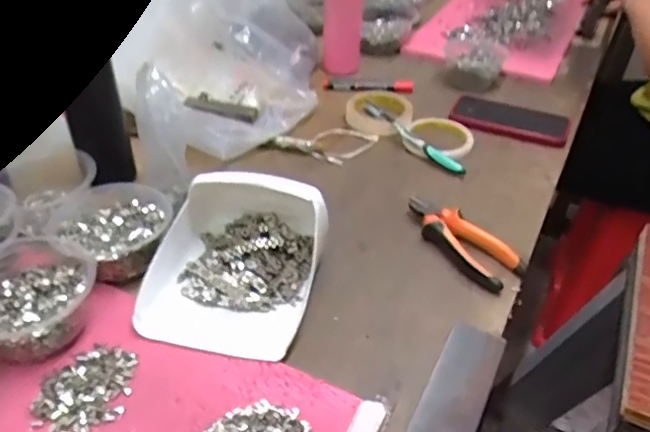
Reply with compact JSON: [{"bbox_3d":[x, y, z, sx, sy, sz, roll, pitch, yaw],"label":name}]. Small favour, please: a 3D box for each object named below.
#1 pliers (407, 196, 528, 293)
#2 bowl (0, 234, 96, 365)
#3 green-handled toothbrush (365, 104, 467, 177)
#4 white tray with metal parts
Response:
[{"bbox_3d":[0.144,0.026,0.622,0.056,0.026,0.149,-26,45,-29],"label":"pliers"},{"bbox_3d":[-0.264,0.073,0.498,0.112,0.054,0.112,0,38,0],"label":"bowl"},{"bbox_3d":[0.120,-0.107,0.779,0.010,0.026,0.182,-30,47,-33],"label":"green-handled toothbrush"},{"bbox_3d":[-0.085,0.031,0.546,0.154,0.079,0.182,7,39,7],"label":"white tray with metal parts"}]

